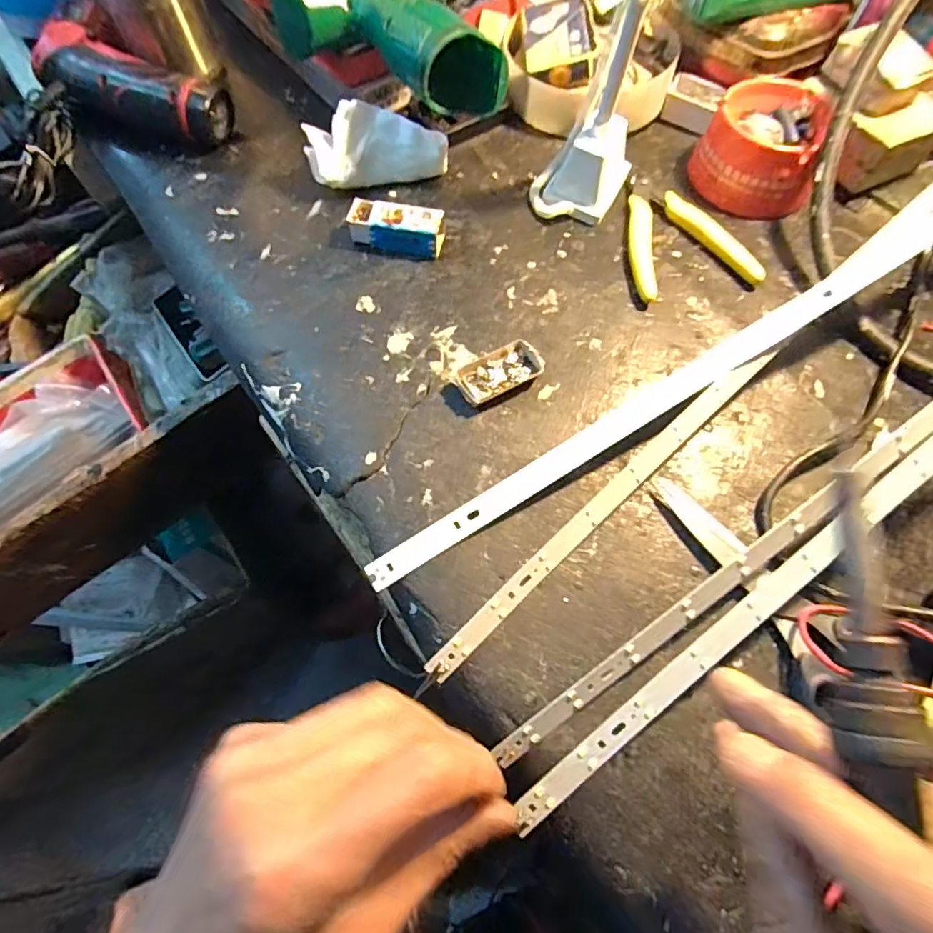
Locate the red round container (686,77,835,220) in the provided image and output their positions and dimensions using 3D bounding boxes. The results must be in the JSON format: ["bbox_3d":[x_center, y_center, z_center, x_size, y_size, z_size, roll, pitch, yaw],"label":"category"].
[{"bbox_3d":[0.209,-0.226,0.380,0.081,0.046,0.089,0,67,0],"label":"red round container"}]

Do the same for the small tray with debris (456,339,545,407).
[{"bbox_3d":[0.019,-0.055,0.318,0.050,0.010,0.026,-29,70,-11],"label":"small tray with debris"}]

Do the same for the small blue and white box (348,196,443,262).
[{"bbox_3d":[-0.046,-0.156,0.358,0.060,0.020,0.027,15,68,6],"label":"small blue and white box"}]

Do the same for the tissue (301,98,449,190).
[{"bbox_3d":[-0.062,-0.220,0.376,0.094,0.042,0.036,-15,68,-6],"label":"tissue"}]

